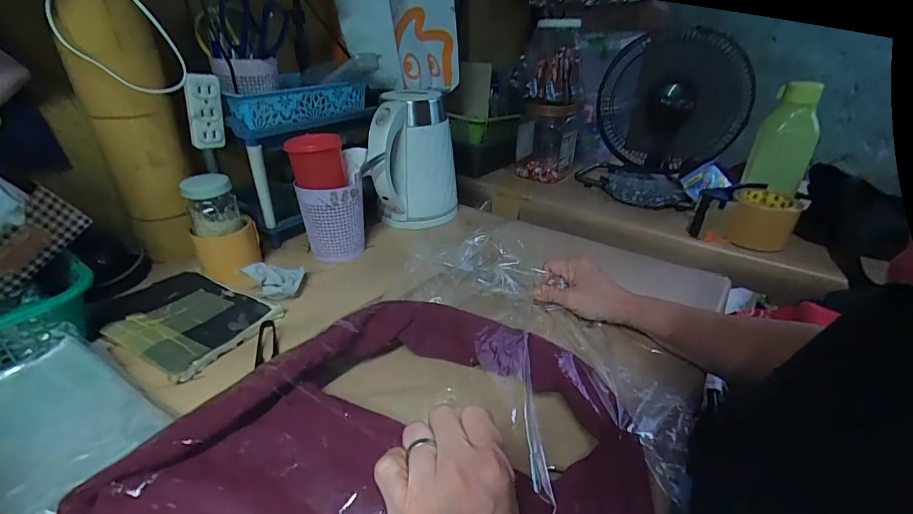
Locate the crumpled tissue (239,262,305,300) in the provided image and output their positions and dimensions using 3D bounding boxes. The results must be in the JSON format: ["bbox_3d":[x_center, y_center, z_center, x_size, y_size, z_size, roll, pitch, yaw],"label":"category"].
[{"bbox_3d":[-0.234,0.025,0.575,0.064,0.040,0.070,14,33,22],"label":"crumpled tissue"}]

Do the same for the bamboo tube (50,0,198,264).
[{"bbox_3d":[-0.415,-0.152,0.570,0.072,0.341,0.090,23,37,34],"label":"bamboo tube"}]

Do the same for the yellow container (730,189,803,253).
[{"bbox_3d":[0.522,-0.063,0.735,0.099,0.080,0.090,20,35,30],"label":"yellow container"}]

